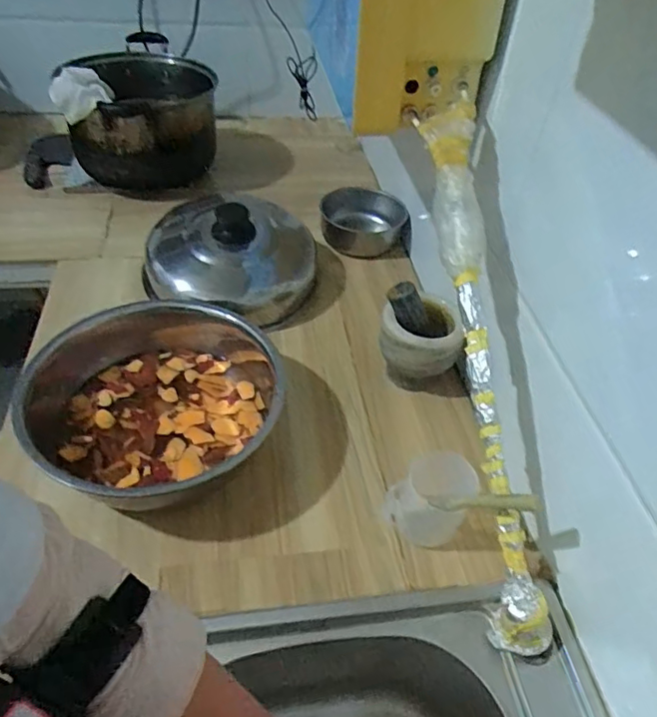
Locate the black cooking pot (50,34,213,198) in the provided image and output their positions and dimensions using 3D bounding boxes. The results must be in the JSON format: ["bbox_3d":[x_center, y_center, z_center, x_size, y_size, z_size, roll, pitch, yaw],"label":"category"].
[{"bbox_3d":[-0.345,-0.438,1.053,0.249,0.194,0.291,-20,50,-23],"label":"black cooking pot"}]

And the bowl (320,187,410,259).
[{"bbox_3d":[0.063,-0.240,0.990,0.149,0.057,0.134,1,45,-4],"label":"bowl"}]

